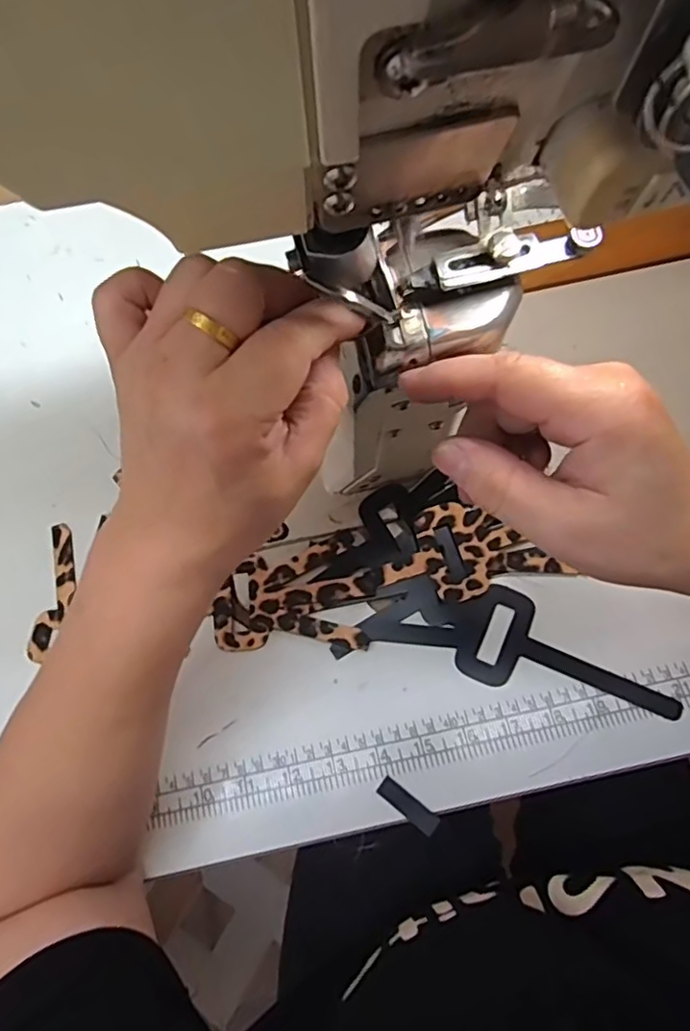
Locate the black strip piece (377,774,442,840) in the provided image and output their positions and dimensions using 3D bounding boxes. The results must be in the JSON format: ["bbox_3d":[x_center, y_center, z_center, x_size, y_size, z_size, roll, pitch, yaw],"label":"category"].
[{"bbox_3d":[0.035,0.158,0.337,0.036,0.004,0.011,38,75,14],"label":"black strip piece"}]

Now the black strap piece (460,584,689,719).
[{"bbox_3d":[0.130,0.088,0.360,0.124,0.007,0.058,25,73,11],"label":"black strap piece"}]

